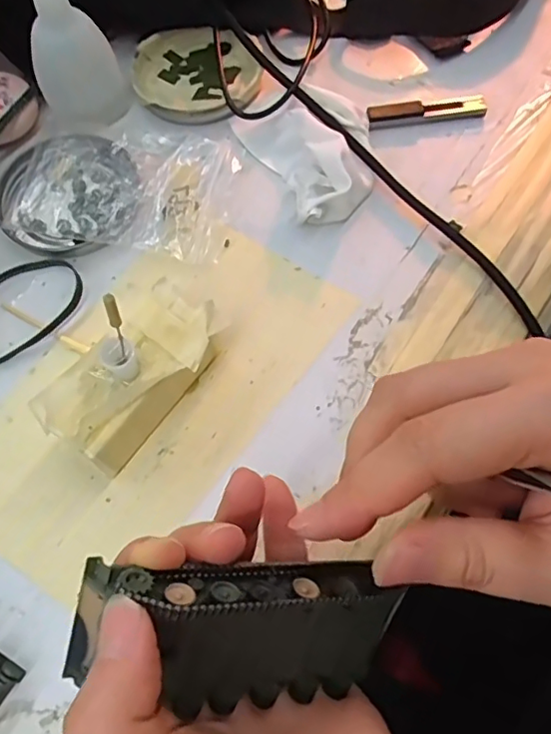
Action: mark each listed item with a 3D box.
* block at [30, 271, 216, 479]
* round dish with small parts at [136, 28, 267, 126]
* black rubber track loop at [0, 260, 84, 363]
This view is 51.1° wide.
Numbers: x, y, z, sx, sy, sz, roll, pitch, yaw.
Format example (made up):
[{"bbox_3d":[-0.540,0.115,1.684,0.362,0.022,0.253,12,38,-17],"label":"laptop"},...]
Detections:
[{"bbox_3d":[-0.059,0.003,0.260,0.044,0.041,0.087,35,73,17],"label":"block"},{"bbox_3d":[-0.049,-0.179,0.354,0.073,0.015,0.079,0,68,1],"label":"round dish with small parts"},{"bbox_3d":[-0.134,-0.032,0.298,0.069,0.004,0.047,-33,68,-11],"label":"black rubber track loop"}]

